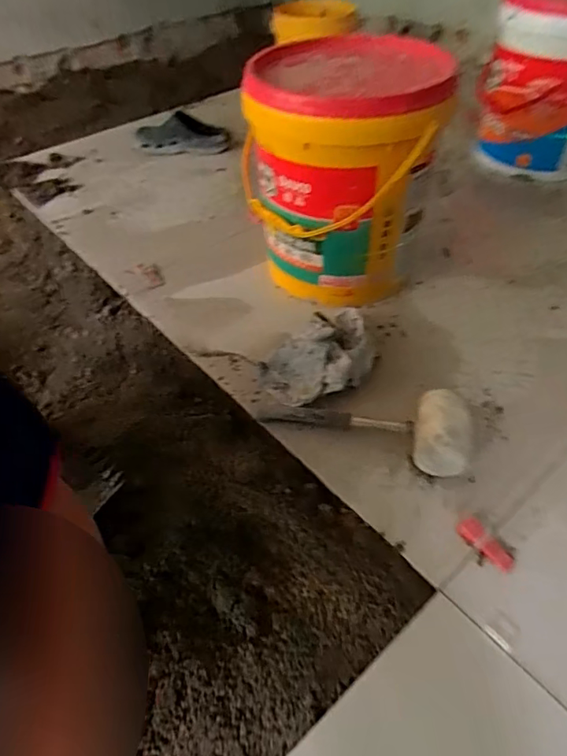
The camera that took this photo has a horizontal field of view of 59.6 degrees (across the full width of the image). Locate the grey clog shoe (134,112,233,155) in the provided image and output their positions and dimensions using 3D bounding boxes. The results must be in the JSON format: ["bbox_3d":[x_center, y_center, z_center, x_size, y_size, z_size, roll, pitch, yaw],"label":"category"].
[{"bbox_3d":[-0.270,-0.656,1.329,0.252,0.074,0.109,4,48,8],"label":"grey clog shoe"}]

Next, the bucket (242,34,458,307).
[{"bbox_3d":[0.096,-0.339,0.855,0.293,0.344,0.277,-2,47,2],"label":"bucket"}]

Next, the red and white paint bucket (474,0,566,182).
[{"bbox_3d":[0.646,-0.714,1.197,0.317,0.355,0.304,9,49,12],"label":"red and white paint bucket"}]

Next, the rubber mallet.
[{"bbox_3d":[0.109,0.069,0.688,0.280,0.053,0.105,1,46,21],"label":"rubber mallet"}]

